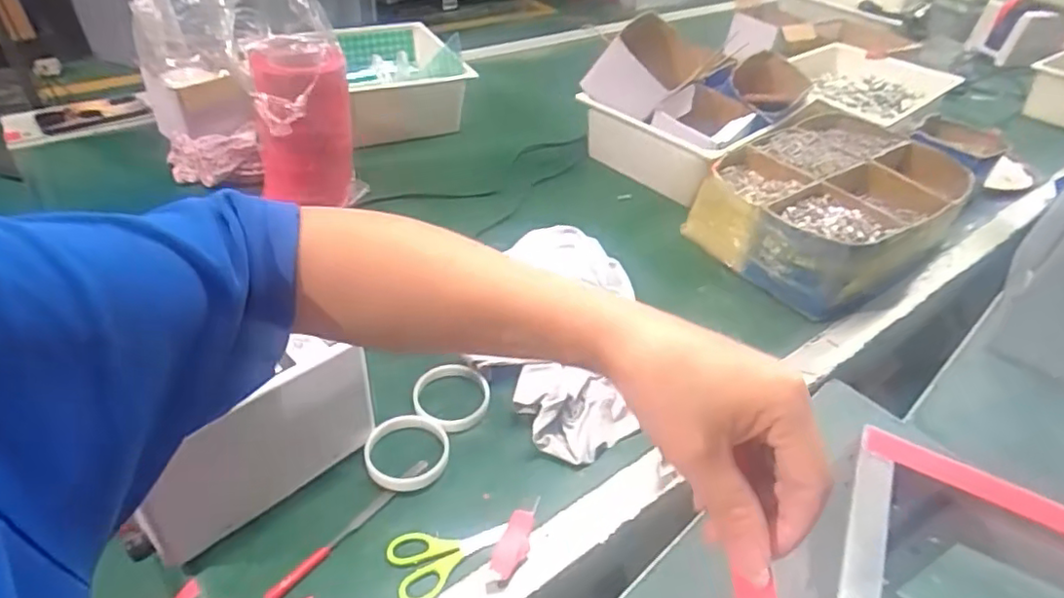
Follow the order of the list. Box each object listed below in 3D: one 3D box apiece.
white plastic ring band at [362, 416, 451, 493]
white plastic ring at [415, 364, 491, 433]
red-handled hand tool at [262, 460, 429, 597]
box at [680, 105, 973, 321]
[{"bbox_3d":[-0.128,0.156,0.635,0.083,0.011,0.084,3,42,-3],"label":"white plastic ring band"},{"bbox_3d":[-0.090,0.107,0.697,0.083,0.012,0.085,3,42,-3],"label":"white plastic ring"},{"bbox_3d":[-0.166,0.209,0.572,0.014,0.006,0.178,31,48,25],"label":"red-handled hand tool"},{"bbox_3d":[0.465,-0.151,0.975,0.390,0.111,0.280,-26,51,-30],"label":"box"}]

